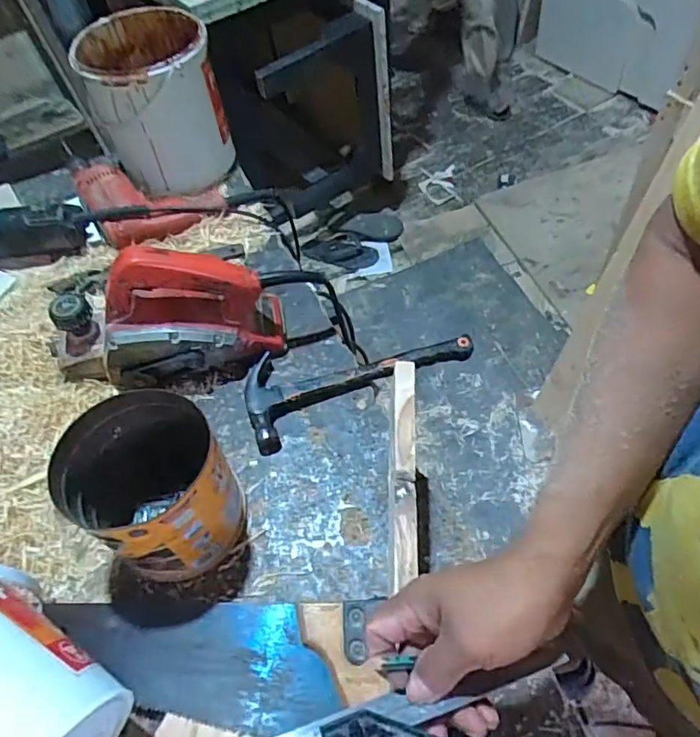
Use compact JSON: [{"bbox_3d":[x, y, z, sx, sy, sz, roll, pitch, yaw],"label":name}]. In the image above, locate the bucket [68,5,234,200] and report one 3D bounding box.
[{"bbox_3d":[-0.300,-0.425,0.879,0.182,0.183,0.209,-19,53,-4],"label":"bucket"}]

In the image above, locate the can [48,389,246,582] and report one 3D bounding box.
[{"bbox_3d":[-0.179,0.111,0.519,0.131,0.131,0.134,-5,54,7],"label":"can"}]

